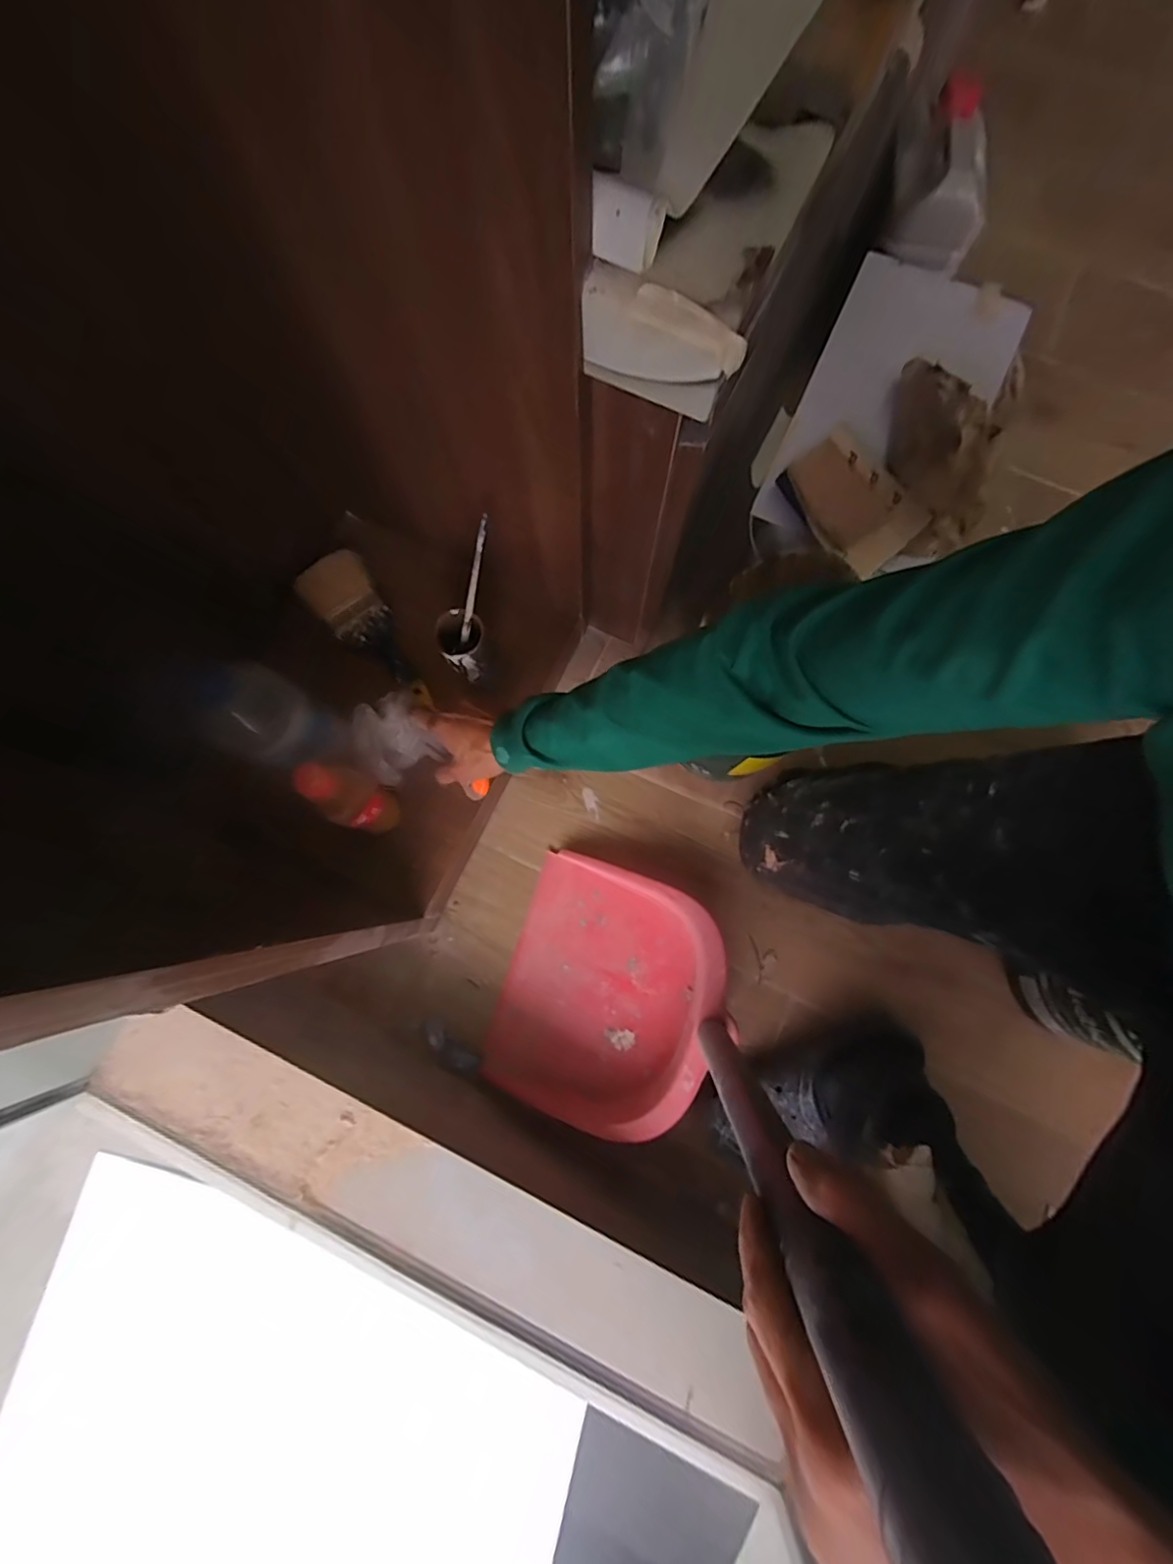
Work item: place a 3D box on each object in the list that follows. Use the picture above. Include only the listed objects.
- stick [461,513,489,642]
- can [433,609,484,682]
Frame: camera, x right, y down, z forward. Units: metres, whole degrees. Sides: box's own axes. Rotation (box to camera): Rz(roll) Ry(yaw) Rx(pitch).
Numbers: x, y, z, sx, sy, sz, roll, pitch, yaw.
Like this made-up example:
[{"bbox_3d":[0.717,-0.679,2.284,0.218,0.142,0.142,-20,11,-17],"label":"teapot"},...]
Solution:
[{"bbox_3d":[-0.114,-0.202,0.565,0.009,0.143,0.009,33,48,6],"label":"stick"},{"bbox_3d":[-0.134,-0.151,0.626,0.051,0.078,0.053,0,79,0],"label":"can"}]

